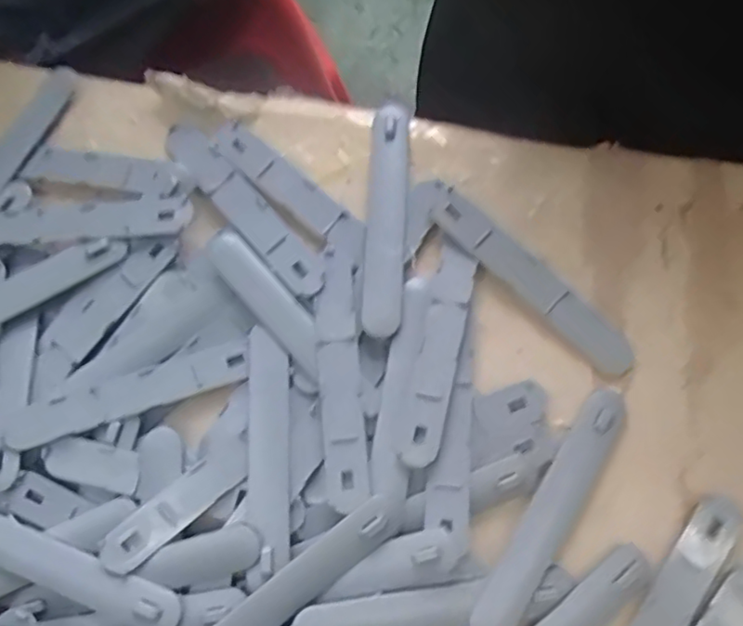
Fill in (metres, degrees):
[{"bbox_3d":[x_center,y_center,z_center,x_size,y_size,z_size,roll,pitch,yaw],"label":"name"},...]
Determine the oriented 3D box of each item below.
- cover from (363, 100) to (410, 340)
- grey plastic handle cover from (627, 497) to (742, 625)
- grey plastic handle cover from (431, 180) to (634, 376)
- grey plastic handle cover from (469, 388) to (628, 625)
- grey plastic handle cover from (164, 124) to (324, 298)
[{"bbox_3d":[0.006,-0.038,0.245,0.016,0.008,0.095,3,81,6],"label":"cover"},{"bbox_3d":[0.096,0.105,0.212,0.016,0.012,0.092,34,85,10],"label":"grey plastic handle cover"},{"bbox_3d":[0.058,-0.014,0.234,0.094,0.006,0.015,43,87,10],"label":"grey plastic handle cover"},{"bbox_3d":[0.062,0.069,0.217,0.016,0.008,0.093,31,85,9],"label":"grey plastic handle cover"},{"bbox_3d":[-0.051,-0.042,0.248,0.016,0.004,0.091,-42,80,-3],"label":"grey plastic handle cover"}]

